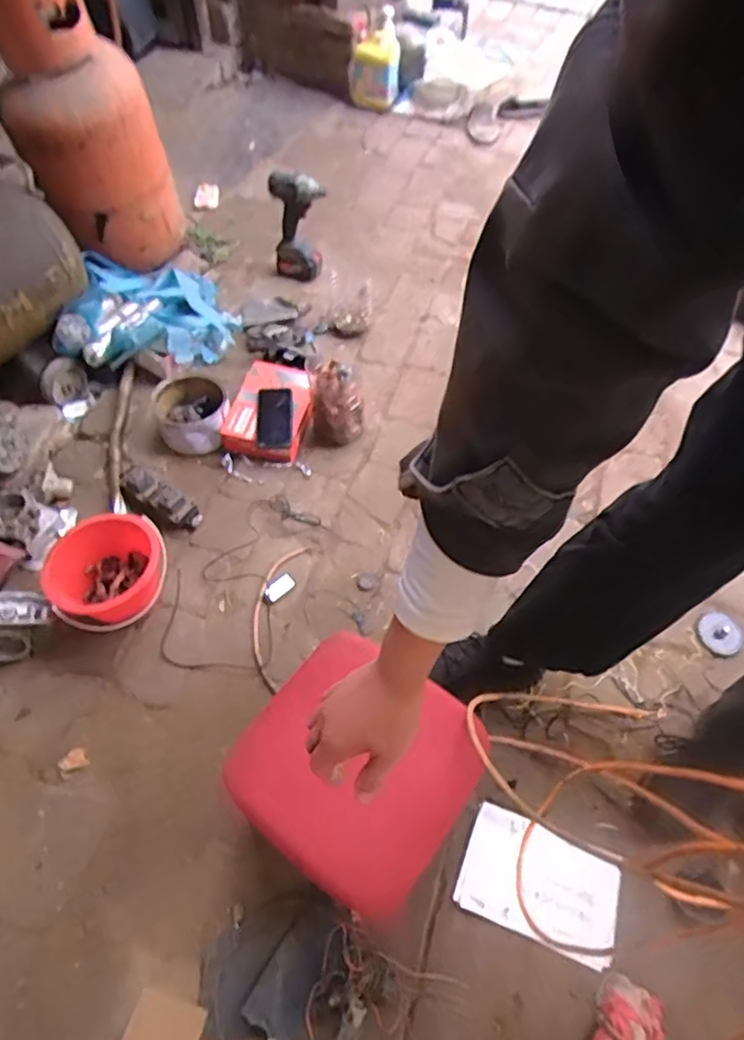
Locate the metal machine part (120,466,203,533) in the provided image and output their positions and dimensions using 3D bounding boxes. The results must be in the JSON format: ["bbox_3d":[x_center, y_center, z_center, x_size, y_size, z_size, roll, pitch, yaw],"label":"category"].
[{"bbox_3d":[-0.389,-0.041,1.121,0.172,0.050,0.054,29,60,15],"label":"metal machine part"}]

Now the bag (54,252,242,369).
[{"bbox_3d":[-0.486,-0.451,1.306,0.350,0.177,0.242,-20,60,-15],"label":"bag"}]

